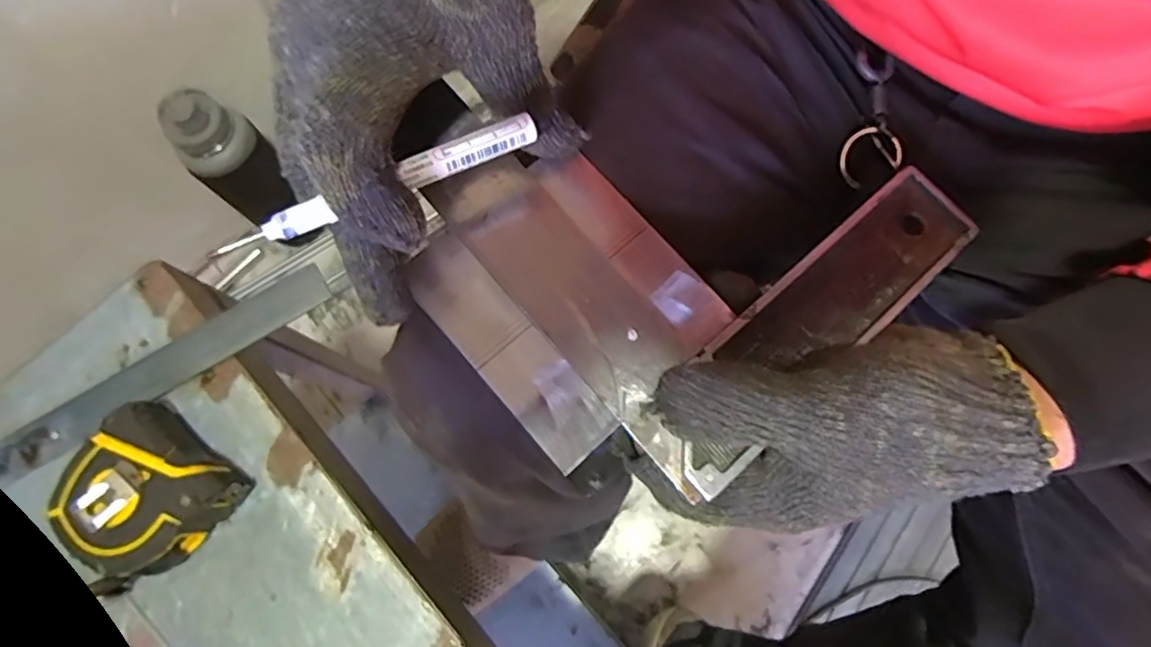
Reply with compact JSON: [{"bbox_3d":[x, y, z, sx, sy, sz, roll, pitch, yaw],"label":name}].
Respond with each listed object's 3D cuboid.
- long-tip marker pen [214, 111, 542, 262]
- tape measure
[{"bbox_3d":[-0.074,-0.048,0.222,0.112,0.008,0.009,-27,76,-14],"label":"long-tip marker pen"},{"bbox_3d":[-0.214,0.084,0.306,0.072,0.035,0.068,36,79,10],"label":"tape measure"}]

